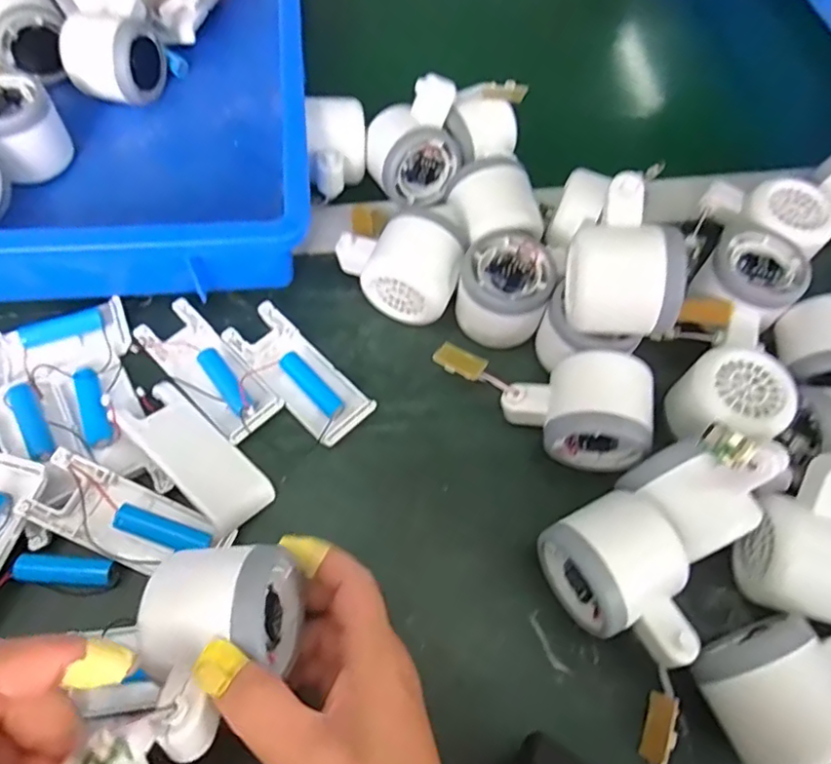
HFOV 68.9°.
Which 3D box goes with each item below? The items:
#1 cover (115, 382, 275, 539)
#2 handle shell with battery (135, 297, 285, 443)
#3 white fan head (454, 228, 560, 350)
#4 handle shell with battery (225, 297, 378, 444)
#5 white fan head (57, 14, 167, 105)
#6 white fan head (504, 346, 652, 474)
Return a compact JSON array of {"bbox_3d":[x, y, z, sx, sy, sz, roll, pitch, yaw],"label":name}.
[{"bbox_3d":[-0.128,0.042,0.352,0.099,0.016,0.038,40,68,16],"label":"cover"},{"bbox_3d":[-0.130,-0.008,0.379,0.039,0.013,0.102,-41,72,-20],"label":"handle shell with battery"},{"bbox_3d":[0.058,-0.060,0.394,0.057,0.046,0.057,1,63,-3],"label":"white fan head"},{"bbox_3d":[-0.074,-0.006,0.384,0.102,0.011,0.041,42,69,16],"label":"handle shell with battery"},{"bbox_3d":[-0.229,-0.247,0.464,0.056,0.057,0.056,10,63,2],"label":"white fan head"},{"bbox_3d":[0.095,0.017,0.357,0.085,0.049,0.060,11,63,2],"label":"white fan head"}]

